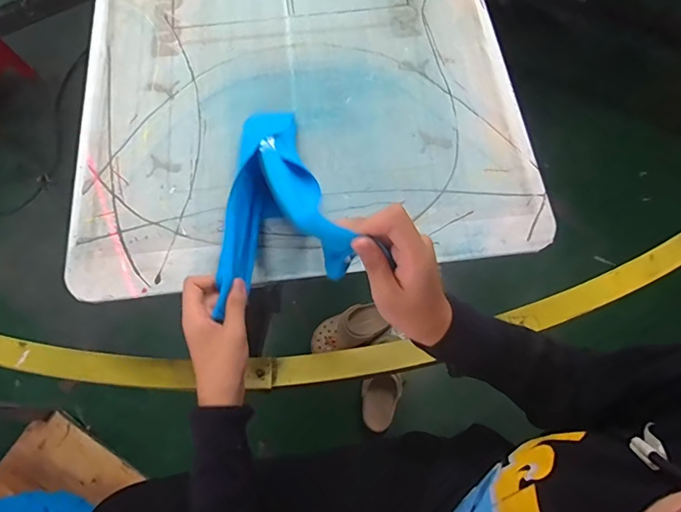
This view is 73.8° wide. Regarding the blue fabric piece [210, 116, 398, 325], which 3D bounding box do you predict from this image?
[{"bbox_3d":[-0.092,-0.075,0.496,0.150,0.149,0.247,-20,70,-8],"label":"blue fabric piece"}]

